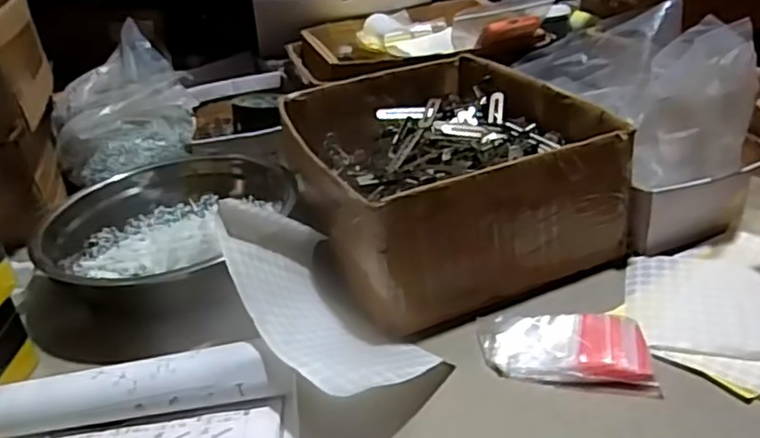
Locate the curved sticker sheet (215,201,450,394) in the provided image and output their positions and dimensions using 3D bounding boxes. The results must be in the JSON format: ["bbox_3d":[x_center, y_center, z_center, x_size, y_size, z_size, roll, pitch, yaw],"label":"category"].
[{"bbox_3d":[-0.050,0.056,0.511,0.111,0.083,0.200,-21,34,-25],"label":"curved sticker sheet"}]

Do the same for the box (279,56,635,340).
[{"bbox_3d":[0.060,-0.056,0.667,0.267,0.110,0.325,-13,31,-13],"label":"box"}]

